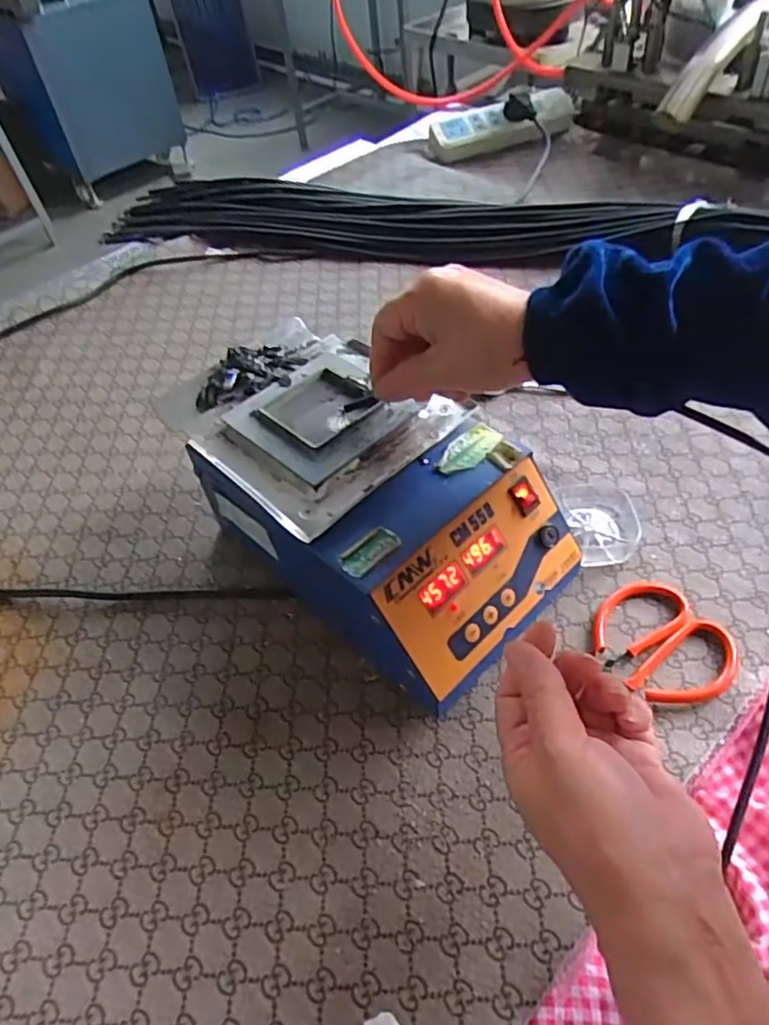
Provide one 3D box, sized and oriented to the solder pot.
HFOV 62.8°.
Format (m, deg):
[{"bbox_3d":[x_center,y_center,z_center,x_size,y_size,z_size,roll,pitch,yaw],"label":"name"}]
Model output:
[{"bbox_3d":[-0.010,-0.005,0.423,0.251,0.109,0.159,32,58,24],"label":"solder pot"}]

